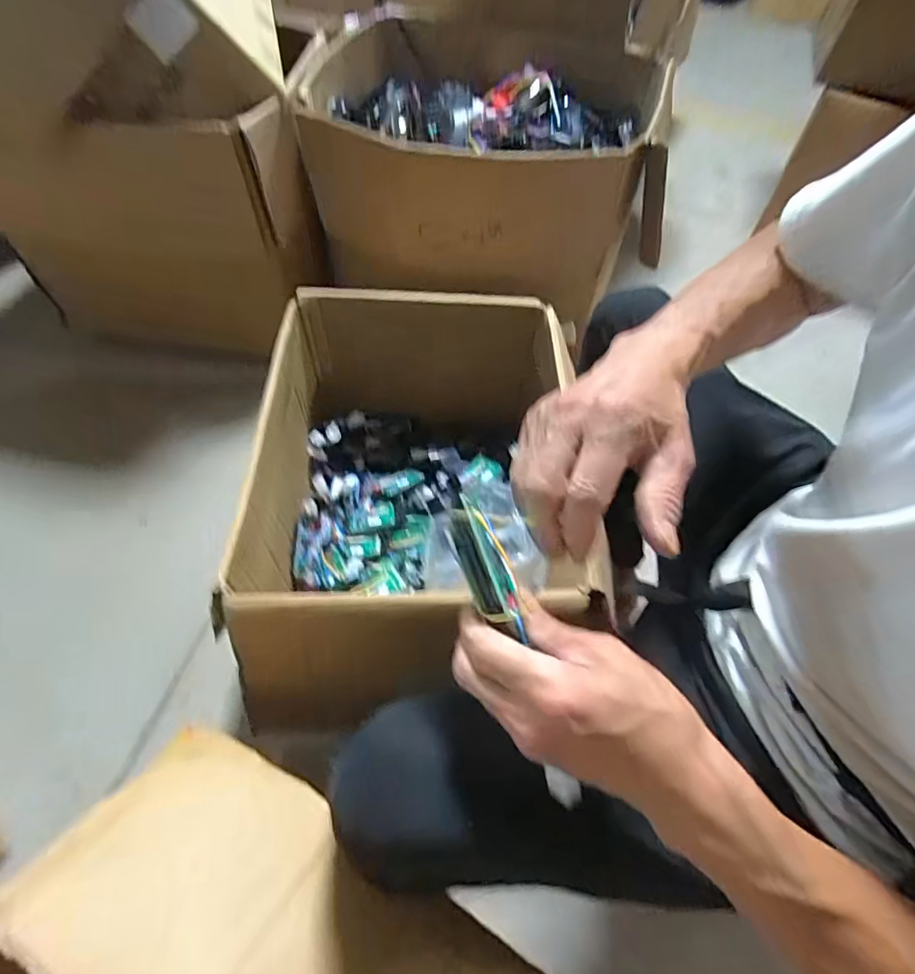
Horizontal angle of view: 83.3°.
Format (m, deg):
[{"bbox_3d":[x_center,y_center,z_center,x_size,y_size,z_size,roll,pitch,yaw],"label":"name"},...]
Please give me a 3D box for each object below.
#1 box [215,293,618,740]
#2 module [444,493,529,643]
[{"bbox_3d":[-0.056,0.022,0.831,0.440,0.376,0.616,1,58,-2],"label":"box"},{"bbox_3d":[0.016,0.045,0.293,0.028,0.016,0.078,-22,81,-16],"label":"module"}]

